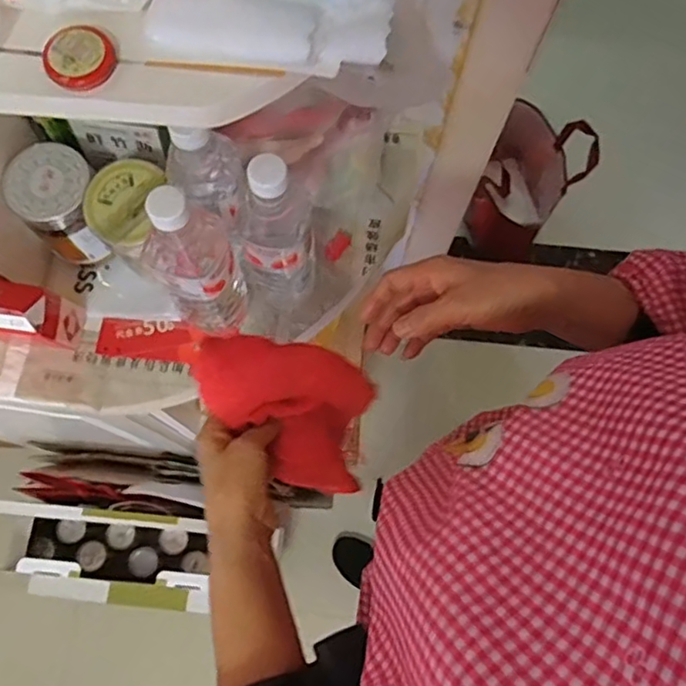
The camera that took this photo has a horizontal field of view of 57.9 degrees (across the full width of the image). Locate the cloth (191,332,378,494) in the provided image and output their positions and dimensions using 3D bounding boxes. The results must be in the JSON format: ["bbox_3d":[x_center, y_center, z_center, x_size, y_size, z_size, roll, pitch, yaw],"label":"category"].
[{"bbox_3d":[-0.050,0.049,0.497,0.156,0.050,0.105,26,78,-30],"label":"cloth"}]

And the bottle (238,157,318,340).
[{"bbox_3d":[-0.058,-0.071,0.558,0.064,0.233,0.076,-5,74,-3],"label":"bottle"}]

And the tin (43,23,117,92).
[{"bbox_3d":[-0.151,-0.165,0.358,0.037,0.014,0.039,0,73,-2],"label":"tin"}]

